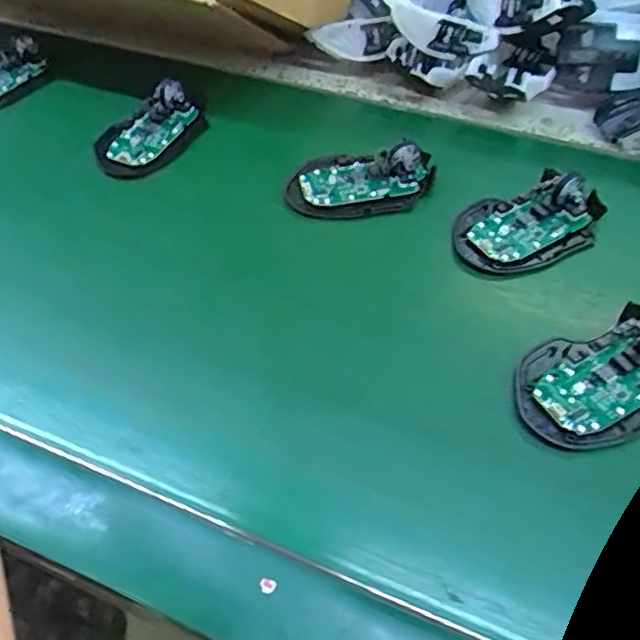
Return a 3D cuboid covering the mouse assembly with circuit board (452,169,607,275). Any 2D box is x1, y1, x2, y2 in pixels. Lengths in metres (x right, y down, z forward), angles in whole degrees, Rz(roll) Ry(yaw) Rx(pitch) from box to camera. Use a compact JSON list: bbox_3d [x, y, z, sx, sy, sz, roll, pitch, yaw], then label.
[{"bbox_3d":[0.151,-0.073,0.465,0.110,0.030,0.067,-19,53,-12],"label":"mouse assembly with circuit board"}]

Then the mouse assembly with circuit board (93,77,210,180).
[{"bbox_3d":[-0.148,-0.165,0.555,0.067,0.031,0.096,31,59,24],"label":"mouse assembly with circuit board"}]

